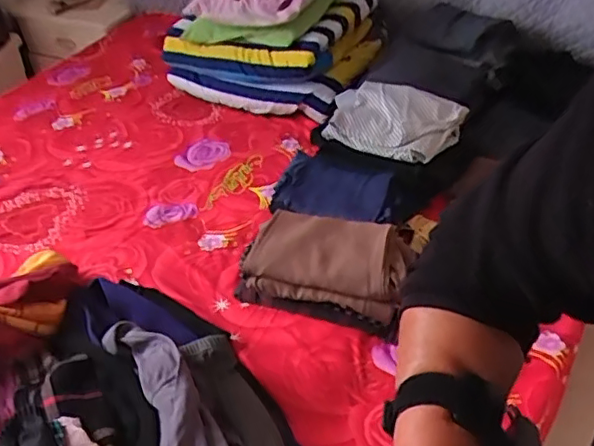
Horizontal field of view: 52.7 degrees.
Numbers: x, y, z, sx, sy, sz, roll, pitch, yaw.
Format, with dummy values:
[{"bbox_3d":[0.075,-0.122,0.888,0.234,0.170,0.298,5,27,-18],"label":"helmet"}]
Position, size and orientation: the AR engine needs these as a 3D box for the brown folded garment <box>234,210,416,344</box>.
[{"bbox_3d":[0.051,0.076,1.106,0.301,0.106,0.177,10,43,18],"label":"brown folded garment"}]

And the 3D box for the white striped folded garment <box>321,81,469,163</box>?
[{"bbox_3d":[0.213,-0.232,1.328,0.270,0.071,0.202,19,47,27],"label":"white striped folded garment"}]

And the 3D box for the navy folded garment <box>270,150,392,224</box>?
[{"bbox_3d":[0.072,-0.064,1.251,0.250,0.042,0.176,17,46,25],"label":"navy folded garment"}]

